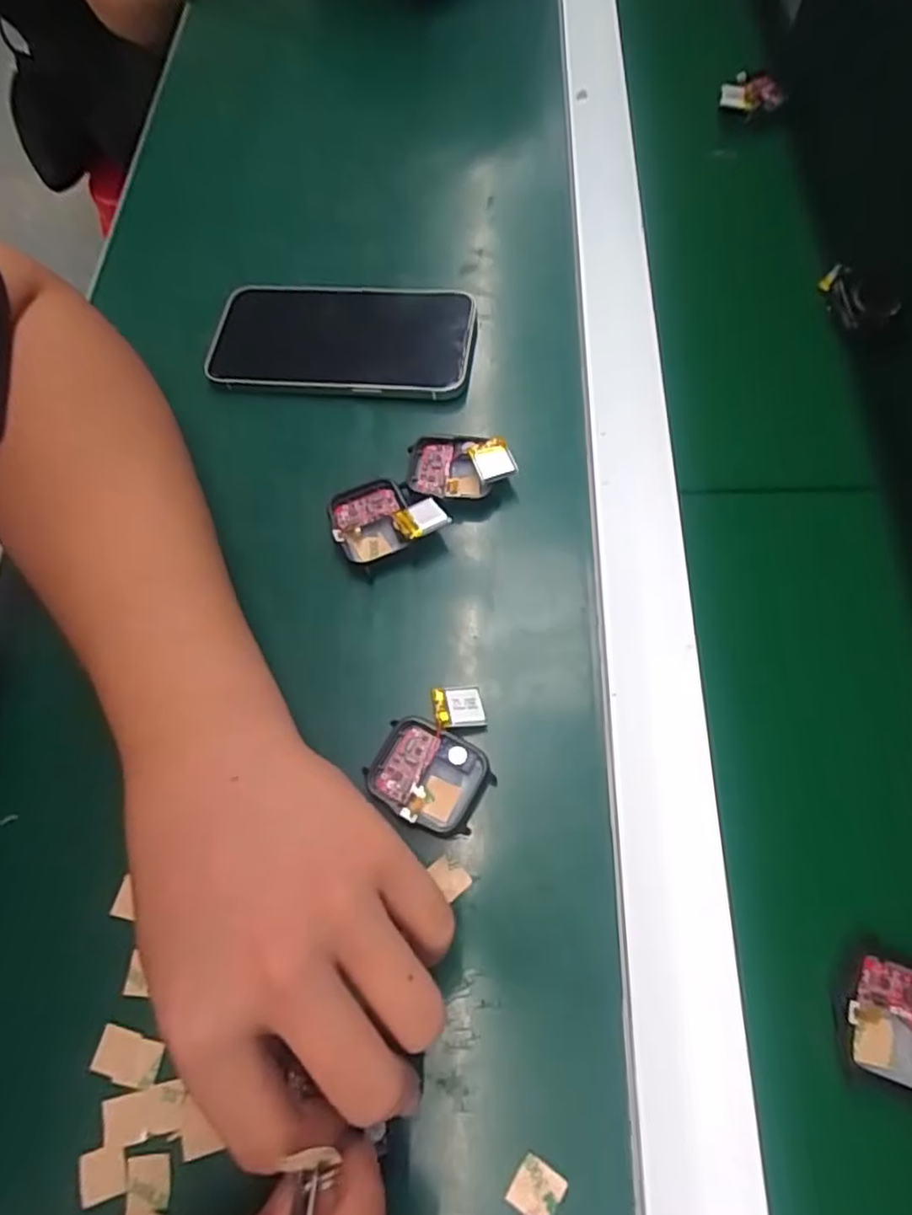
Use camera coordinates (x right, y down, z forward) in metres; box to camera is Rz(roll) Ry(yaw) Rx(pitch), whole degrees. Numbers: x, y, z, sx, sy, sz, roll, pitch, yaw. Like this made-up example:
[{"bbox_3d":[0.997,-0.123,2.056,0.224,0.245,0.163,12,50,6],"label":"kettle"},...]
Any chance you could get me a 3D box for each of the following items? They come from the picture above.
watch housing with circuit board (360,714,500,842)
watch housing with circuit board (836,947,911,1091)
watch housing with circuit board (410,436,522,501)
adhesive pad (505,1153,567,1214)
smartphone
[{"bbox_3d":[-0.011,0.068,0.266,0.047,0.009,0.039,26,72,12],"label":"watch housing with circuit board"},{"bbox_3d":[0.151,0.144,0.228,0.036,0.011,0.041,17,70,9],"label":"watch housing with circuit board"},{"bbox_3d":[0.002,-0.070,0.321,0.051,0.013,0.037,0,68,3],"label":"watch housing with circuit board"},{"bbox_3d":[0.026,0.193,0.216,0.015,0.004,0.016,31,73,14],"label":"adhesive pad"},{"bbox_3d":[-0.063,-0.152,0.366,0.144,0.013,0.073,5,68,5],"label":"smartphone"}]

